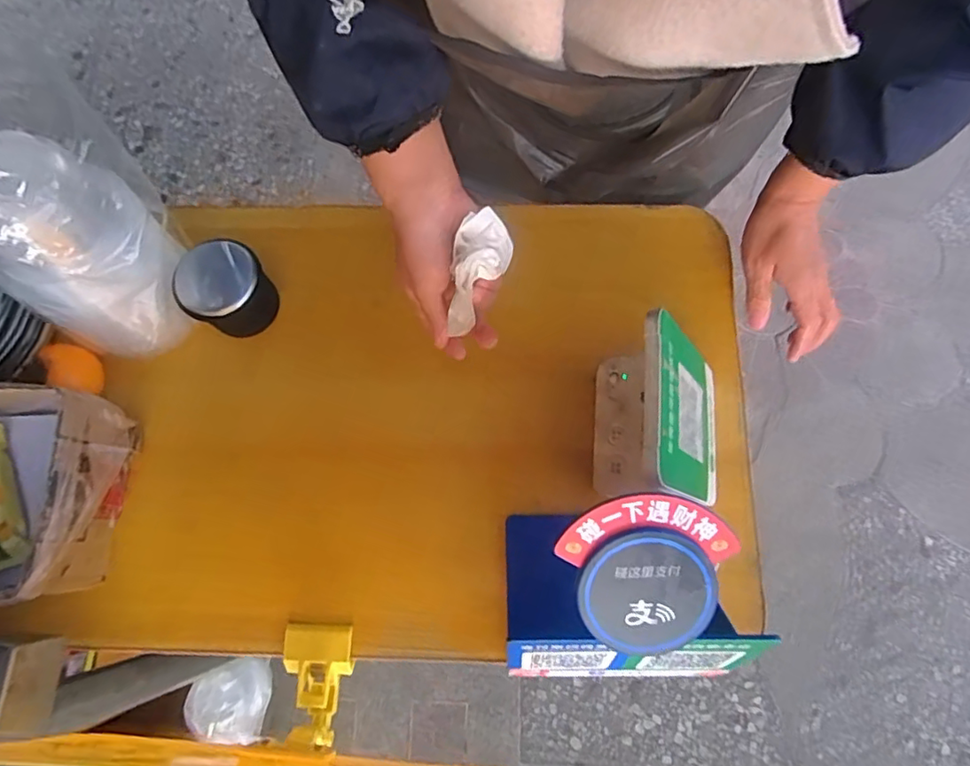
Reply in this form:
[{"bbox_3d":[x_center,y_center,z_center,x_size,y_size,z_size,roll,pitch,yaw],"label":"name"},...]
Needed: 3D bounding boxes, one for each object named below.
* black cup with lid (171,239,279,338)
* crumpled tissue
[{"bbox_3d":[-0.224,-0.080,0.497,0.070,0.064,0.070,-1,75,2],"label":"black cup with lid"},{"bbox_3d":[-0.006,-0.079,0.407,0.034,0.037,0.083,20,96,6],"label":"crumpled tissue"}]

